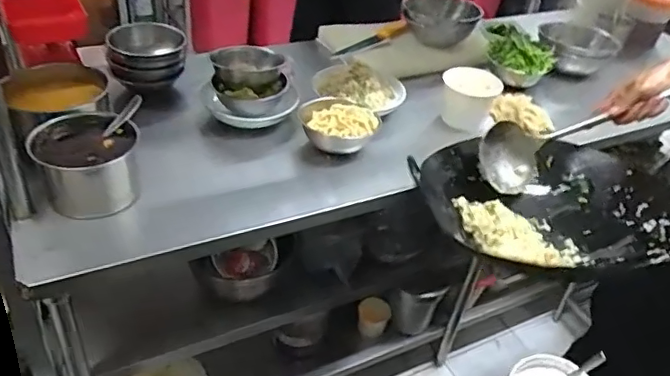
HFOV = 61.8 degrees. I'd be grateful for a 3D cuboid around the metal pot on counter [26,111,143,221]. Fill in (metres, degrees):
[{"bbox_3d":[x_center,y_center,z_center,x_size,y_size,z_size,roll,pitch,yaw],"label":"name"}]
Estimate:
[{"bbox_3d":[-0.445,-0.043,1.014,0.172,0.115,0.177,4,38,-3],"label":"metal pot on counter"}]

